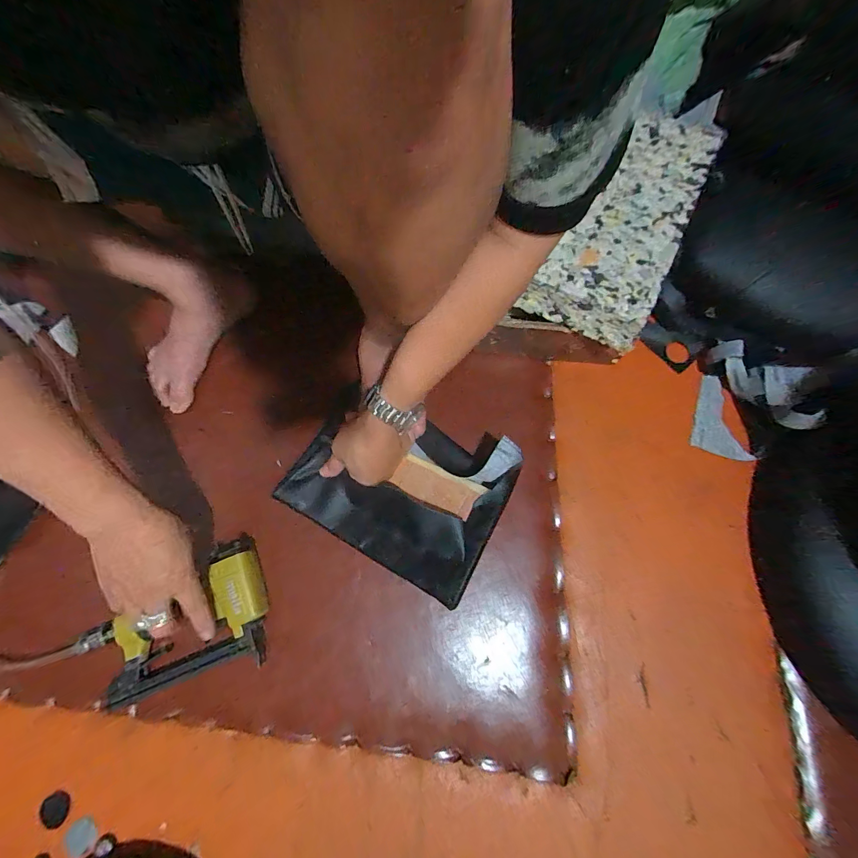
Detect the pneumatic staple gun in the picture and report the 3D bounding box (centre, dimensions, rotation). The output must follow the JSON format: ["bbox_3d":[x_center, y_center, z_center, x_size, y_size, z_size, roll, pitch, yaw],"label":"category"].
[{"bbox_3d":[-0.305,0.232,0.437,0.203,0.044,0.139,-18,71,-6],"label":"pneumatic staple gun"}]

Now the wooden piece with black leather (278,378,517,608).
[{"bbox_3d":[-0.039,0.066,0.479,0.265,0.057,0.202,27,73,10],"label":"wooden piece with black leather"}]

